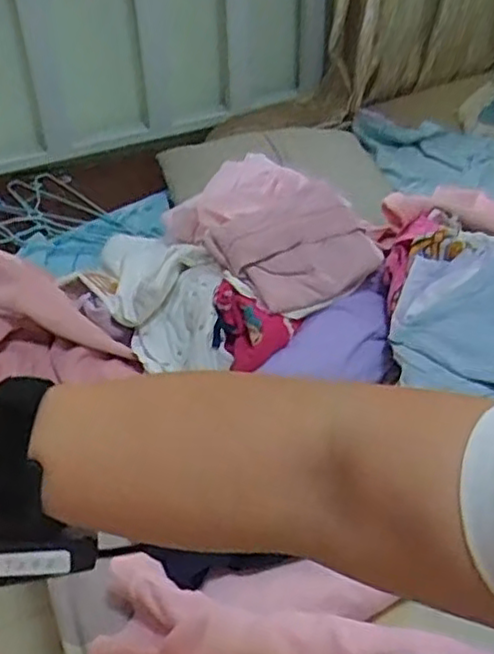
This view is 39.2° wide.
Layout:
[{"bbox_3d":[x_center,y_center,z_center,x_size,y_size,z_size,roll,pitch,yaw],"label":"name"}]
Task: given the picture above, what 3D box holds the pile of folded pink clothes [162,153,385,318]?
[{"bbox_3d":[0.015,-0.160,1.002,0.204,0.095,0.368,-19,42,-21],"label":"pile of folded pink clothes"}]

